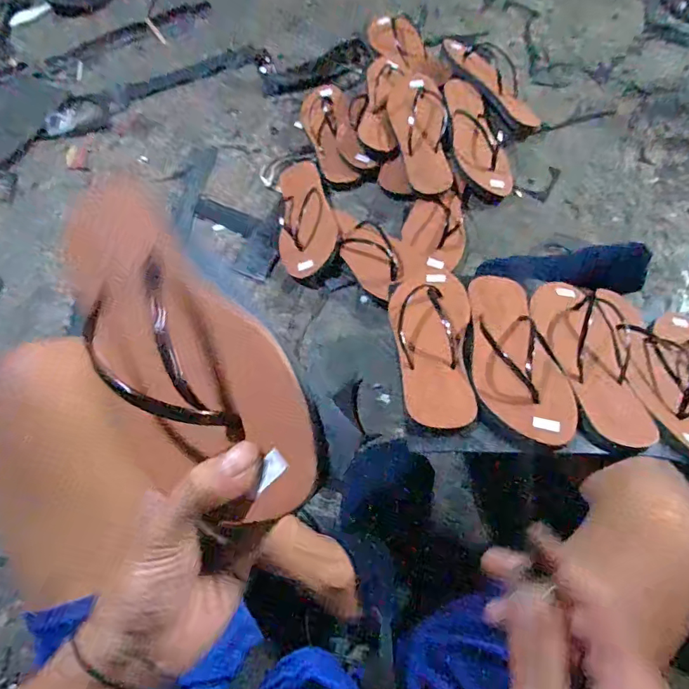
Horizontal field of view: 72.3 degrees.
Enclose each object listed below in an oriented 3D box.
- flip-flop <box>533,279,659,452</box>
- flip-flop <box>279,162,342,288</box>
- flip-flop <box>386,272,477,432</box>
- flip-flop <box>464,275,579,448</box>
[{"bbox_3d":[0.276,0.005,0.539,0.086,0.038,0.241,-4,50,0],"label":"flip-flop"},{"bbox_3d":[-0.064,-0.222,0.786,0.094,0.042,0.266,-7,66,1],"label":"flip-flop"},{"bbox_3d":[0.101,-0.012,0.542,0.098,0.037,0.245,2,47,3],"label":"flip-flop"},{"bbox_3d":[0.187,-0.006,0.530,0.102,0.036,0.247,0,45,2],"label":"flip-flop"}]

